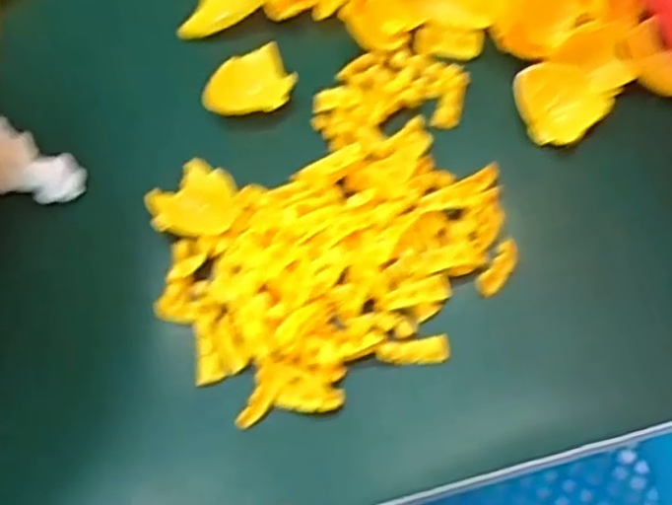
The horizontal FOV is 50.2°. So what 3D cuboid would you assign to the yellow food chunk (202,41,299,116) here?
[{"bbox_3d":[-0.046,-0.095,0.398,0.046,0.015,0.040,6,62,7],"label":"yellow food chunk"}]

